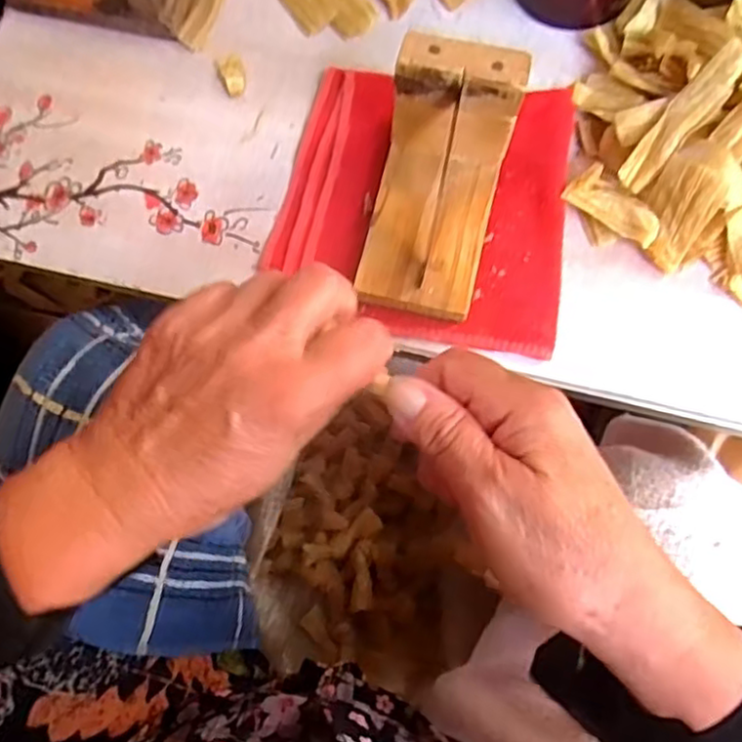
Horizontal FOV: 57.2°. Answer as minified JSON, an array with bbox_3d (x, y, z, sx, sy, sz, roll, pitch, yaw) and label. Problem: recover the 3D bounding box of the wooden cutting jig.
[{"bbox_3d":[0.033,-0.090,0.337,0.060,0.081,0.107,13,75,2],"label":"wooden cutting jig"}]

